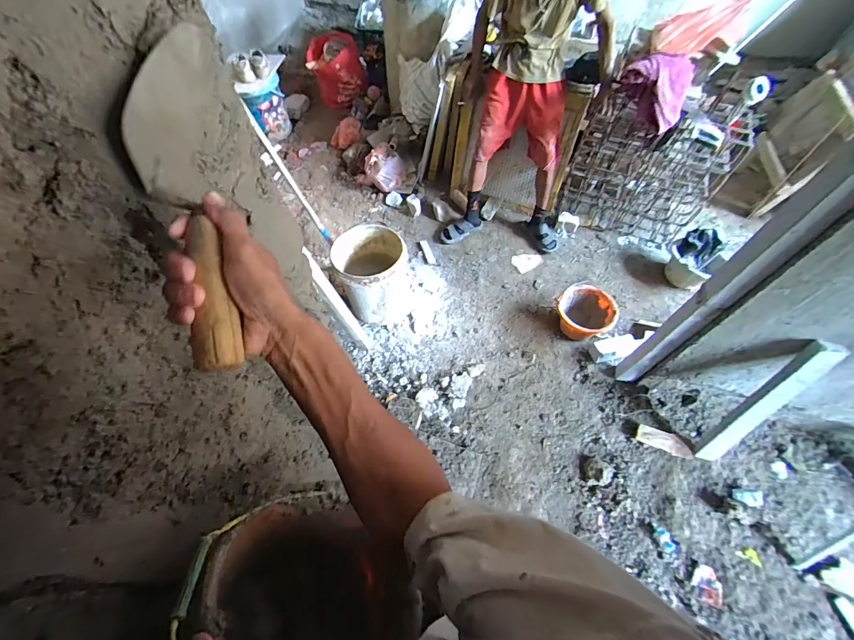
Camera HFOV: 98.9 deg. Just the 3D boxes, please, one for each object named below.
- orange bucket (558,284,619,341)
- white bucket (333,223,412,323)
[{"bbox_3d":[0.730,-0.032,1.685,0.213,0.152,0.231,0,61,0],"label":"orange bucket"},{"bbox_3d":[-0.233,-0.198,1.634,0.289,0.323,0.306,0,58,0],"label":"white bucket"}]

